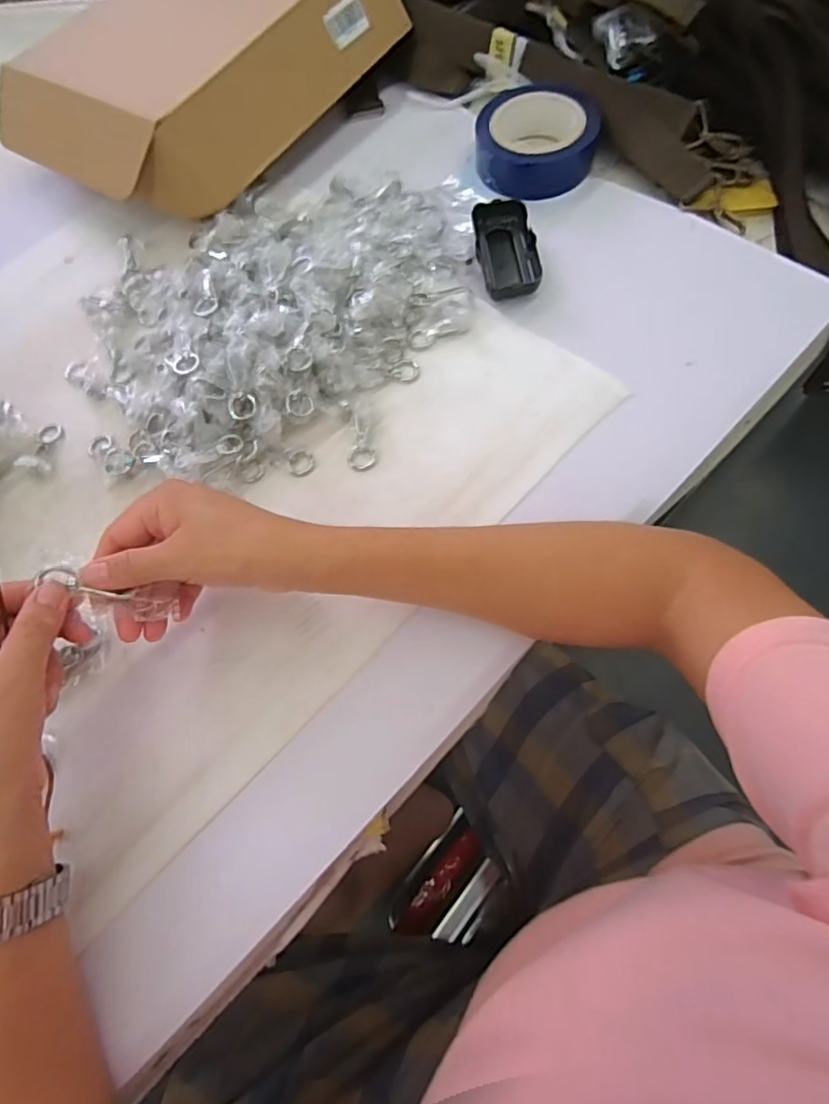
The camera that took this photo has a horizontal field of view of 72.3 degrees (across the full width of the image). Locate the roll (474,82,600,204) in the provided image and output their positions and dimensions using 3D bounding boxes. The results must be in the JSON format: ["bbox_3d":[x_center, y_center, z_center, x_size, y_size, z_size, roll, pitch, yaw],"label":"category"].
[{"bbox_3d":[0.123,-0.419,0.575,0.121,0.041,0.104,-3,67,5],"label":"roll"}]

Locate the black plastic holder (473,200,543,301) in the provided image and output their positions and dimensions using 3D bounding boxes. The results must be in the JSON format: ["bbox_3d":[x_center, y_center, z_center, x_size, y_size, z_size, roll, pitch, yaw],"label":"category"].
[{"bbox_3d":[0.086,-0.283,0.534,0.052,0.026,0.108,-6,68,3],"label":"black plastic holder"}]

